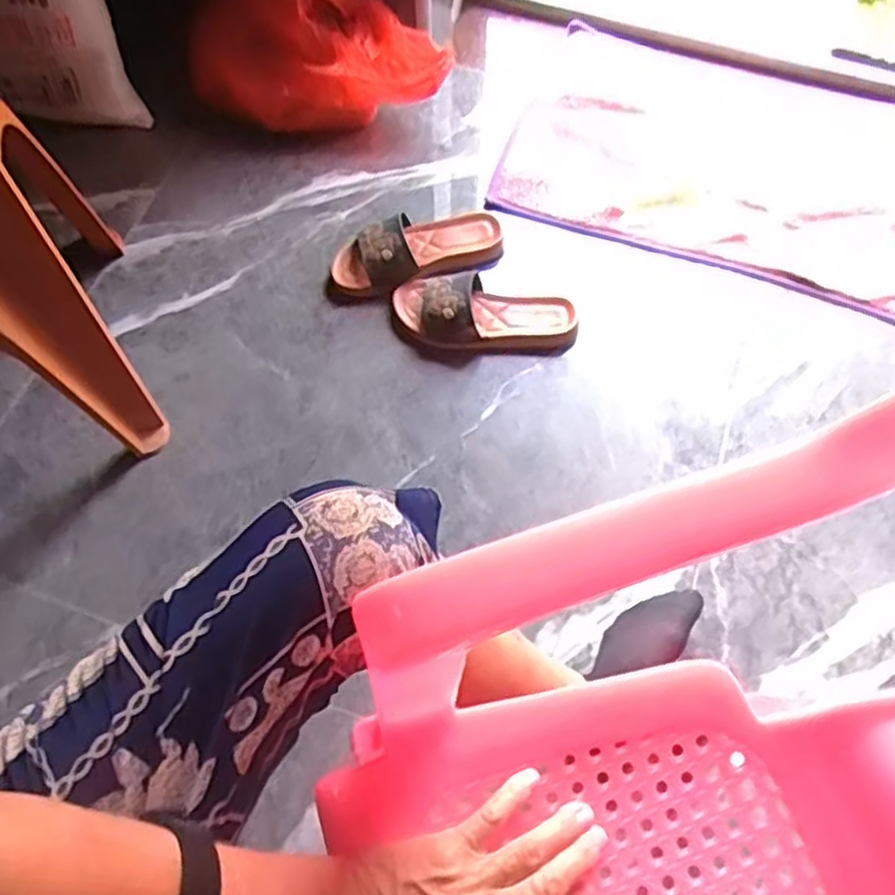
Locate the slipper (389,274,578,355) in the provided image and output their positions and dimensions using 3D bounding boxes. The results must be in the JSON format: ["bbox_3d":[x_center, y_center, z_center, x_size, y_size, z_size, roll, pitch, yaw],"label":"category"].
[{"bbox_3d":[0.044,-0.166,0.910,0.220,0.056,0.093,5,65,2],"label":"slipper"}]

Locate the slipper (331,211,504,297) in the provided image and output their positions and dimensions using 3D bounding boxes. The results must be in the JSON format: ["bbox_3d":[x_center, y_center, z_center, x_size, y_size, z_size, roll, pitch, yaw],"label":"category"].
[{"bbox_3d":[-0.038,-0.249,0.947,0.217,0.059,0.078,-16,66,-8],"label":"slipper"}]

